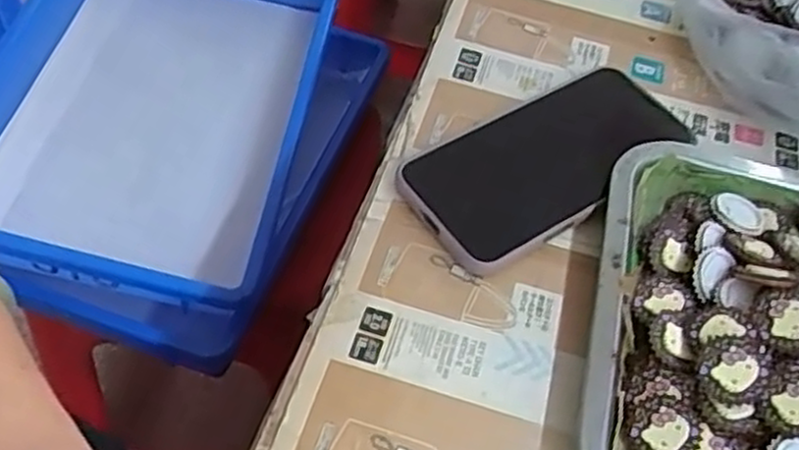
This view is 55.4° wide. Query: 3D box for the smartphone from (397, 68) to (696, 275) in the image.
[{"bbox_3d":[0.078,-0.035,0.402,0.155,0.016,0.074,-29,61,-22],"label":"smartphone"}]

